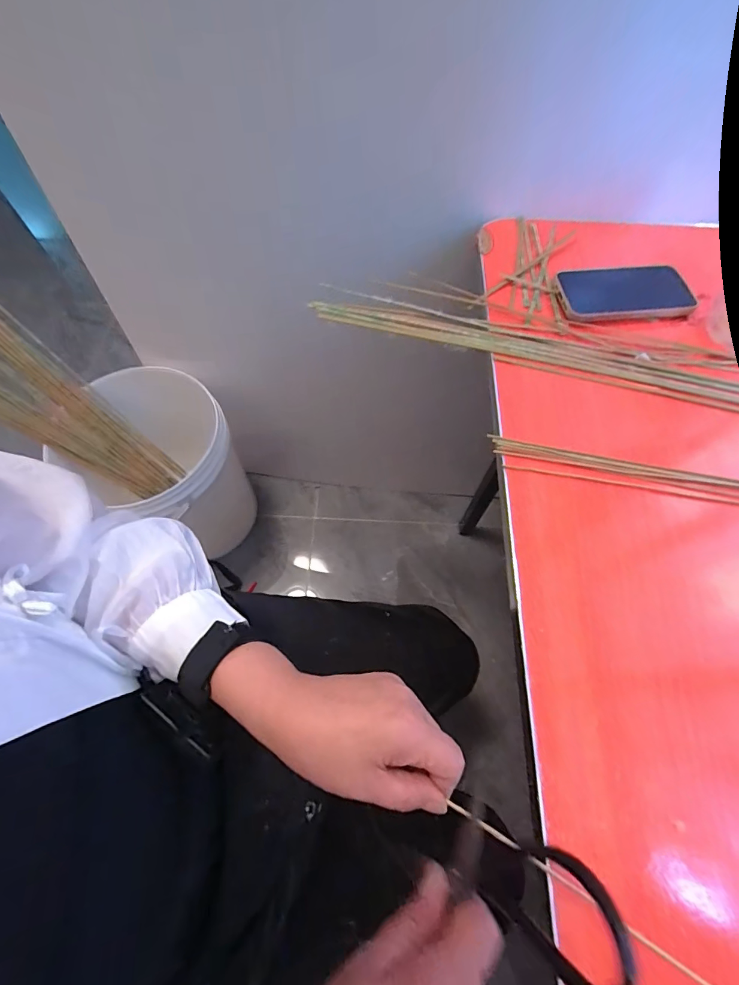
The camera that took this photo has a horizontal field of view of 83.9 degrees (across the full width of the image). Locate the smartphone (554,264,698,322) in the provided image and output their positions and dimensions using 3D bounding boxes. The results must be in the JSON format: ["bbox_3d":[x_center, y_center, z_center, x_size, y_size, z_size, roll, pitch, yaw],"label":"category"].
[{"bbox_3d":[0.281,-0.221,0.454,0.144,0.016,0.071,-6,64,-3],"label":"smartphone"}]

